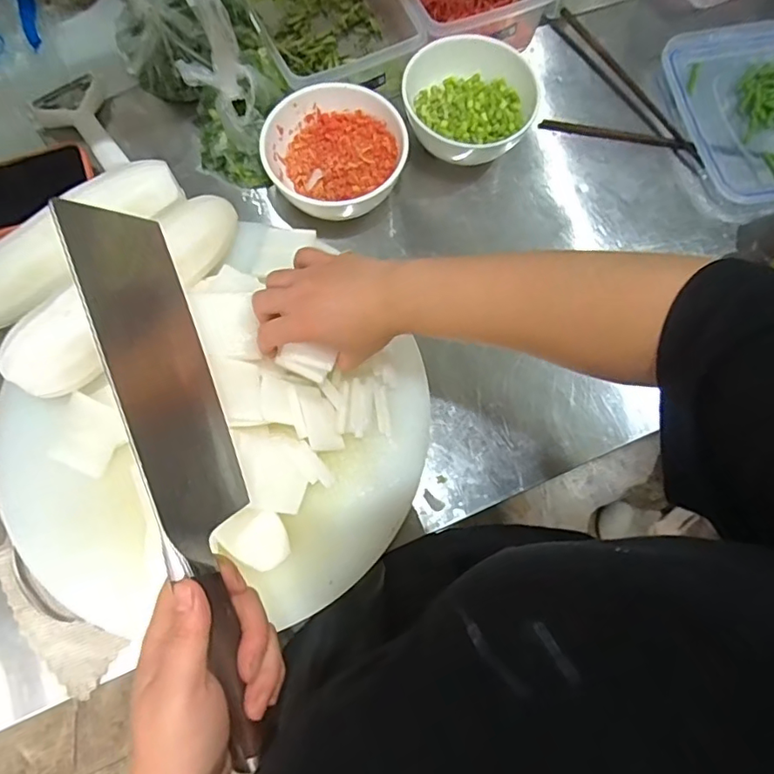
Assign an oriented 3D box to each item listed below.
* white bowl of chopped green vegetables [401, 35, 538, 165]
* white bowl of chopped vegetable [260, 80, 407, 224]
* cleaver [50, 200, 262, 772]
[{"bbox_3d":[0.082,-0.297,0.559,0.131,0.055,0.145,-8,74,-3],"label":"white bowl of chopped green vegetables"},{"bbox_3d":[-0.053,-0.226,0.537,0.131,0.063,0.120,0,73,-1],"label":"white bowl of chopped vegetable"},{"bbox_3d":[-0.112,0.047,0.309,0.031,0.097,0.299,-16,86,-5],"label":"cleaver"}]

